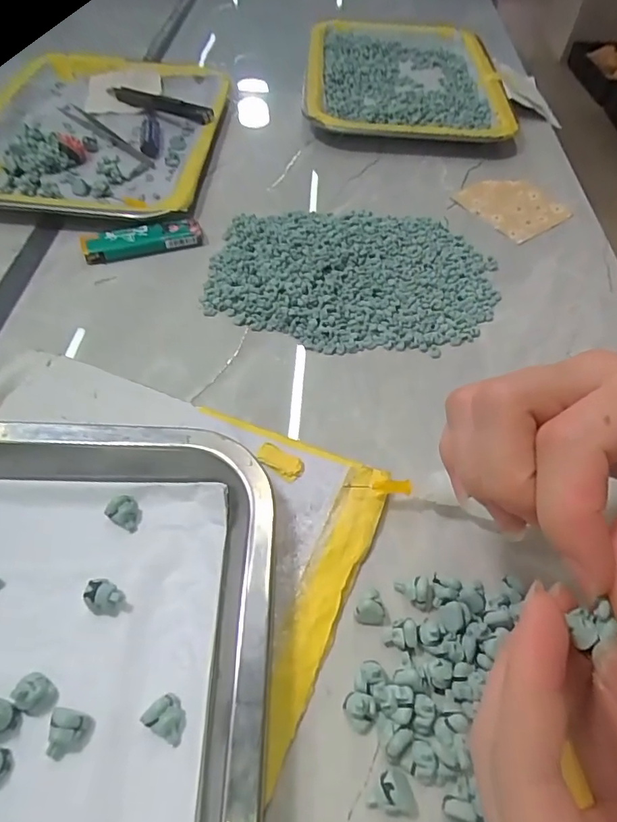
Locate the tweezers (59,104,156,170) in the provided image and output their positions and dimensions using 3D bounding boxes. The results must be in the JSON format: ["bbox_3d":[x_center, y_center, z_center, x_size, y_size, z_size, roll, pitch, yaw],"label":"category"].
[{"bbox_3d":[-0.172,-0.238,0.436,0.134,0.005,0.015,39,60,24],"label":"tweezers"}]

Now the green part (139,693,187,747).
[{"bbox_3d":[-0.050,0.109,0.182,0.016,0.009,0.012,26,55,16],"label":"green part"}]

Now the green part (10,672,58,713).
[{"bbox_3d":[-0.099,0.100,0.182,0.012,0.012,0.011,1,52,-2],"label":"green part"}]

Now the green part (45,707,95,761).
[{"bbox_3d":[-0.083,0.112,0.177,0.012,0.011,0.015,1,52,-2],"label":"green part"}]

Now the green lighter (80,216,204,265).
[{"bbox_3d":[-0.115,-0.119,0.355,0.080,0.013,0.021,-13,54,-13],"label":"green lighter"}]

